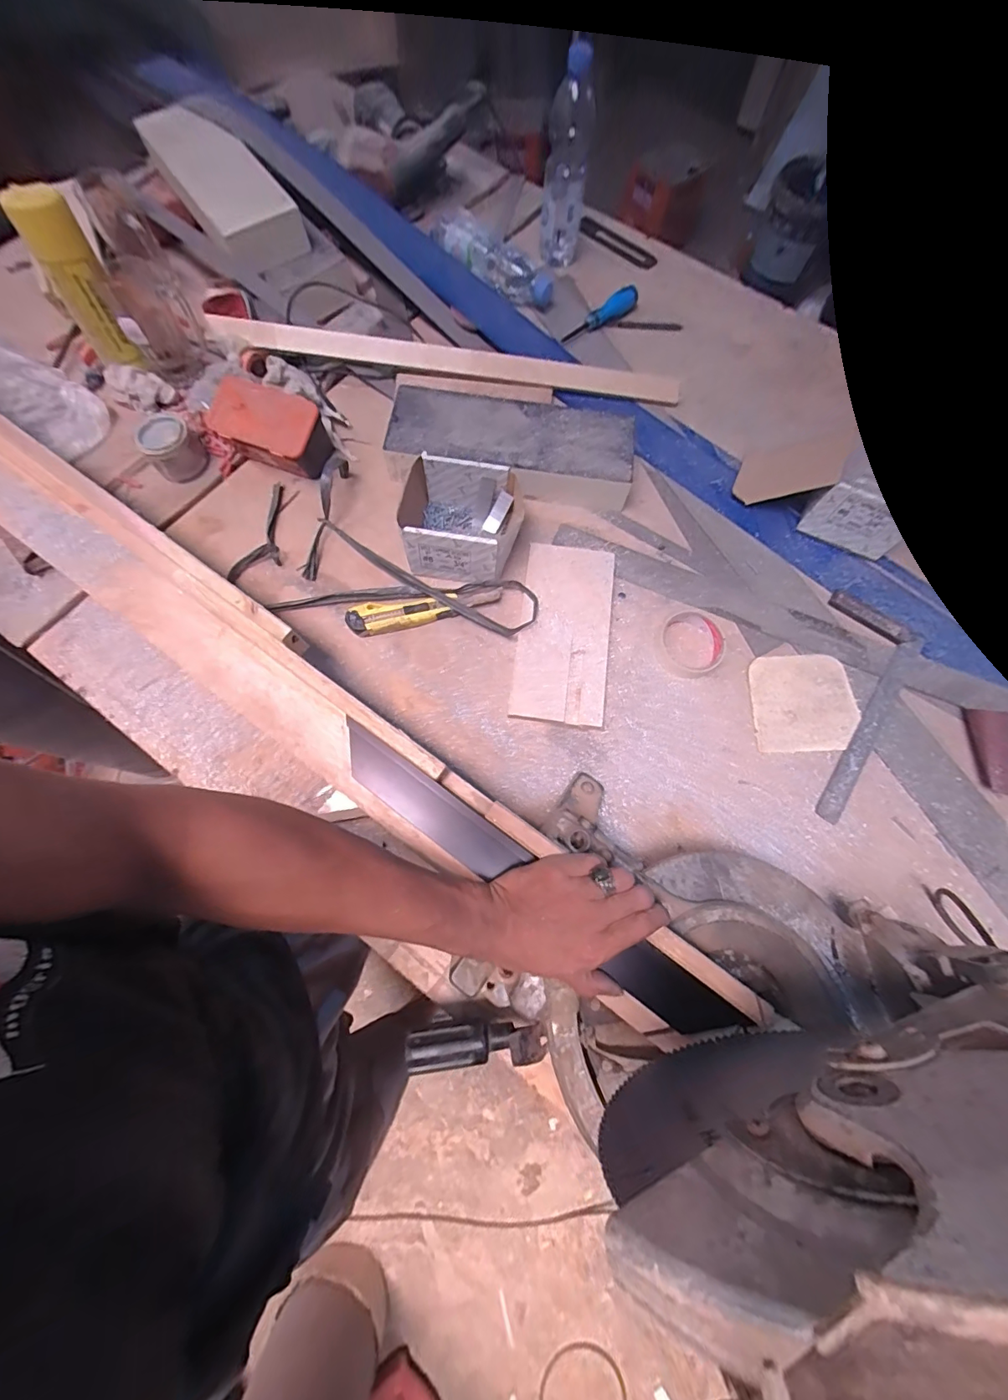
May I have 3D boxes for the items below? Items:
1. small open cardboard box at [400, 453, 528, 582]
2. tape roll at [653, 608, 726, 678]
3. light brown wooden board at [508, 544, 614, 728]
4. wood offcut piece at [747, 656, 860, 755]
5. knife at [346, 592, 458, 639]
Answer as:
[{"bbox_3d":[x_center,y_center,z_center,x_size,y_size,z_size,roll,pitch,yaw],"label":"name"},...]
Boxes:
[{"bbox_3d":[-0.053,-0.237,0.620,0.146,0.075,0.129,7,74,1],"label":"small open cardboard box"},{"bbox_3d":[0.244,-0.077,0.611,0.087,0.020,0.094,0,74,-1],"label":"tape roll"},{"bbox_3d":[0.078,-0.090,0.619,0.116,0.023,0.246,7,74,1],"label":"light brown wooden board"},{"bbox_3d":[0.388,0.002,0.613,0.133,0.006,0.128,-3,74,-2],"label":"wood offcut piece"},{"bbox_3d":[-0.133,-0.115,0.618,0.141,0.020,0.038,-11,74,-4],"label":"knife"}]

